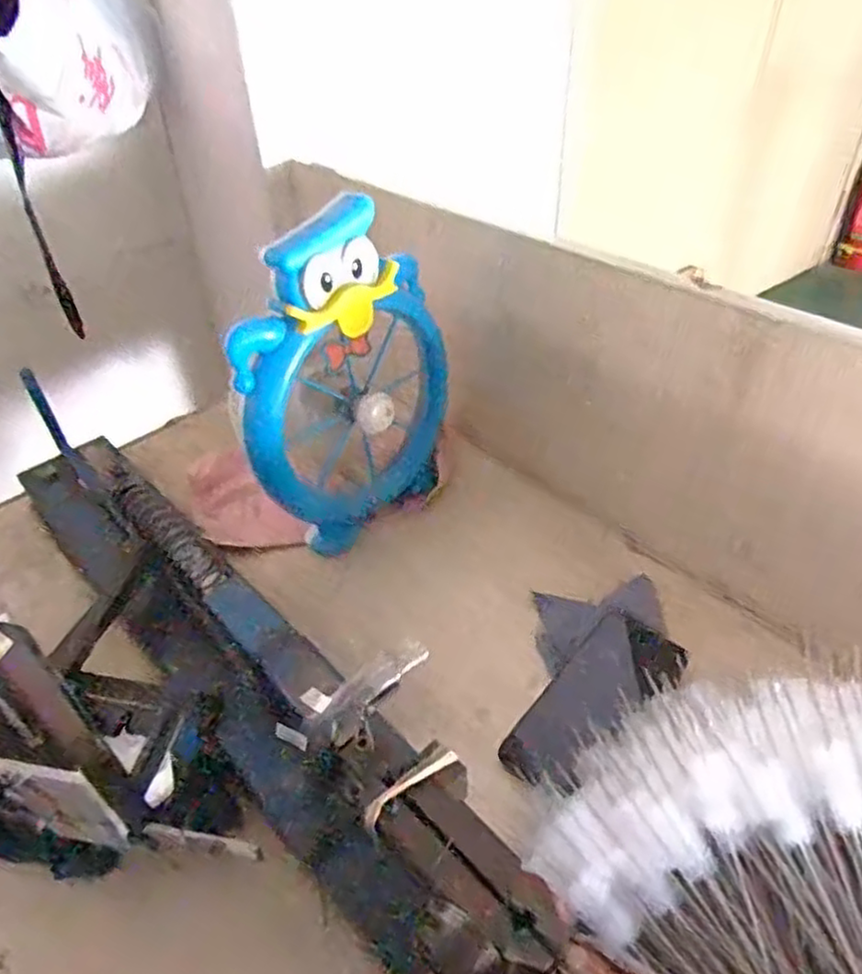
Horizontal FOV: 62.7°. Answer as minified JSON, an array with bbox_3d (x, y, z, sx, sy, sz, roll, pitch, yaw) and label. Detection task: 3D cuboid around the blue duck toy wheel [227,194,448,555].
[{"bbox_3d":[-0.071,-0.094,0.661,0.083,0.295,0.215,26,49,29],"label":"blue duck toy wheel"}]

